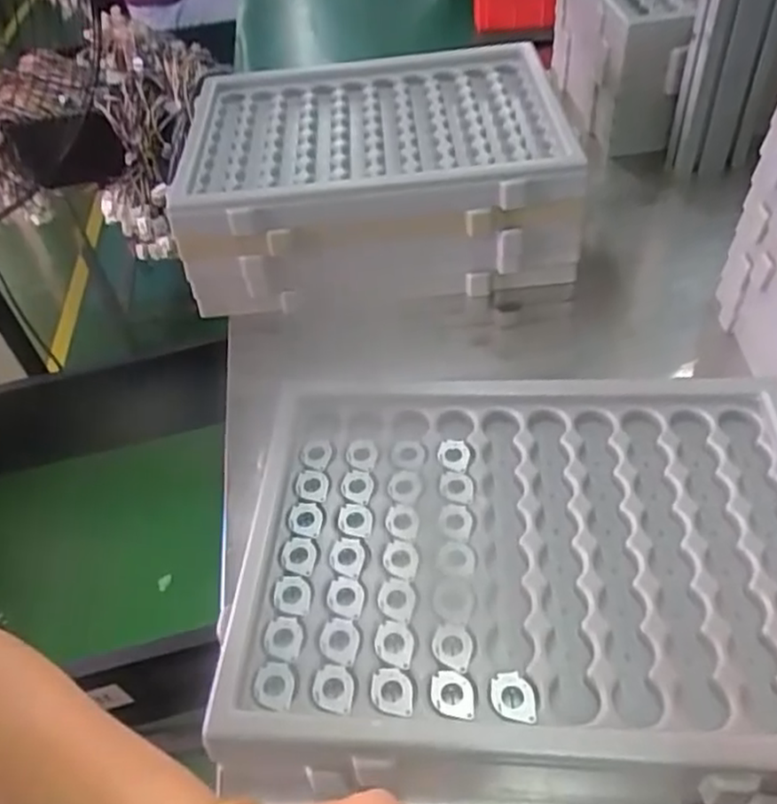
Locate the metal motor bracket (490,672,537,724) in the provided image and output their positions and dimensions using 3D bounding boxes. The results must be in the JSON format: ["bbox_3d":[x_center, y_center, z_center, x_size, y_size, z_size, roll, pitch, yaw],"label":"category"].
[{"bbox_3d":[0.073,0.172,0.410,0.024,0.004,0.030,-11,47,-2],"label":"metal motor bracket"}]

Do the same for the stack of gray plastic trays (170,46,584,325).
[{"bbox_3d":[-0.015,-0.260,0.778,0.381,0.125,0.307,-7,47,2],"label":"stack of gray plastic trays"}]

